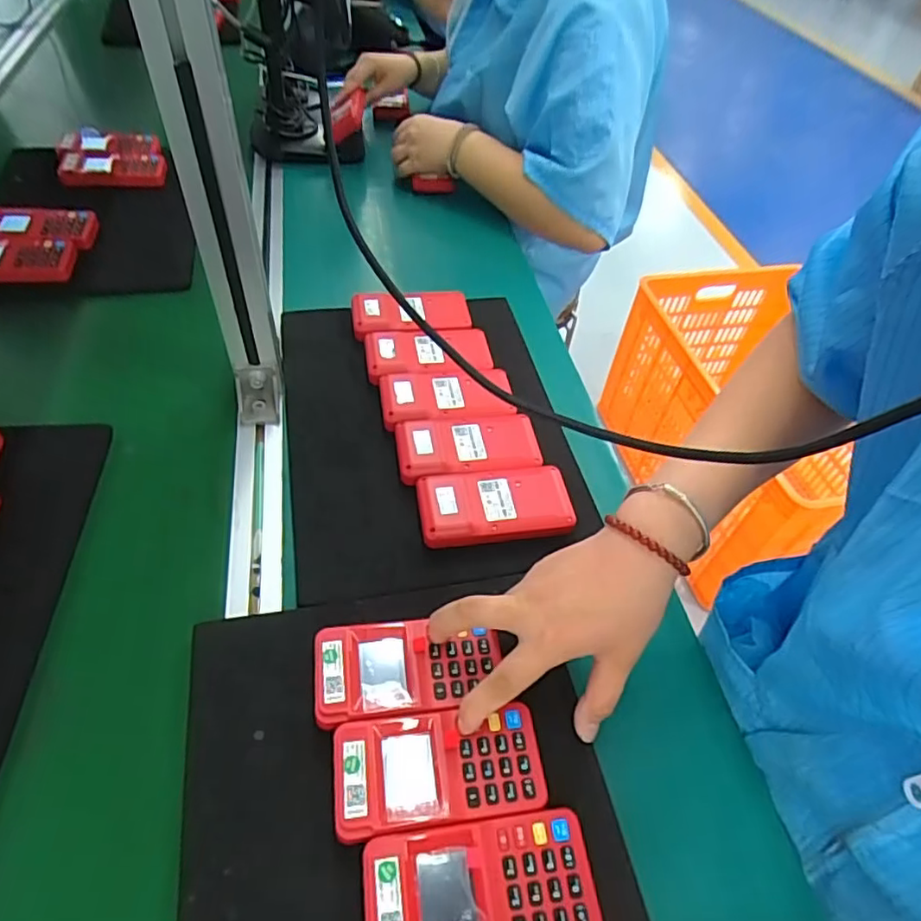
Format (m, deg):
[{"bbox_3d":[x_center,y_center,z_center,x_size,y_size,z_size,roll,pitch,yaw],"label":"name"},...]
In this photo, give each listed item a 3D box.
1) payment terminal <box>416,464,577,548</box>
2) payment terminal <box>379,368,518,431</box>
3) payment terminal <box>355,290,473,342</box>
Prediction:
[{"bbox_3d":[0.028,0.036,0.490,0.122,0.023,0.063,-3,54,-9],"label":"payment terminal"},{"bbox_3d":[-0.011,-0.059,0.566,0.124,0.024,0.065,-6,54,-11],"label":"payment terminal"},{"bbox_3d":[-0.052,-0.155,0.638,0.123,0.029,0.070,-8,54,-13],"label":"payment terminal"}]

